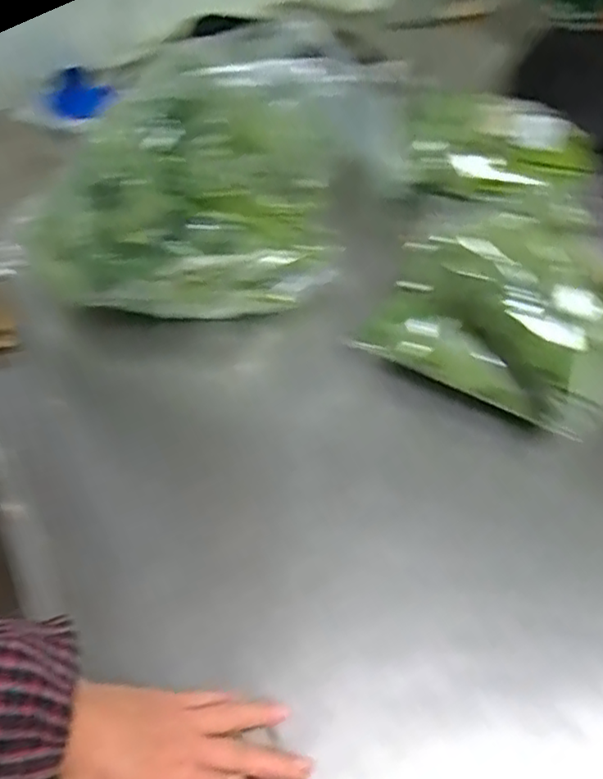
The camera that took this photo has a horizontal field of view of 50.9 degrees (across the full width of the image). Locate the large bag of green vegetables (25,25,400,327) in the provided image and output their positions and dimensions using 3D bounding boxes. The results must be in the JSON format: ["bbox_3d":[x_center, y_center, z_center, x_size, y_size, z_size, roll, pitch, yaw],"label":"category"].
[{"bbox_3d":[-0.082,-0.212,0.670,0.387,0.218,0.156,-28,59,-19],"label":"large bag of green vegetables"}]

